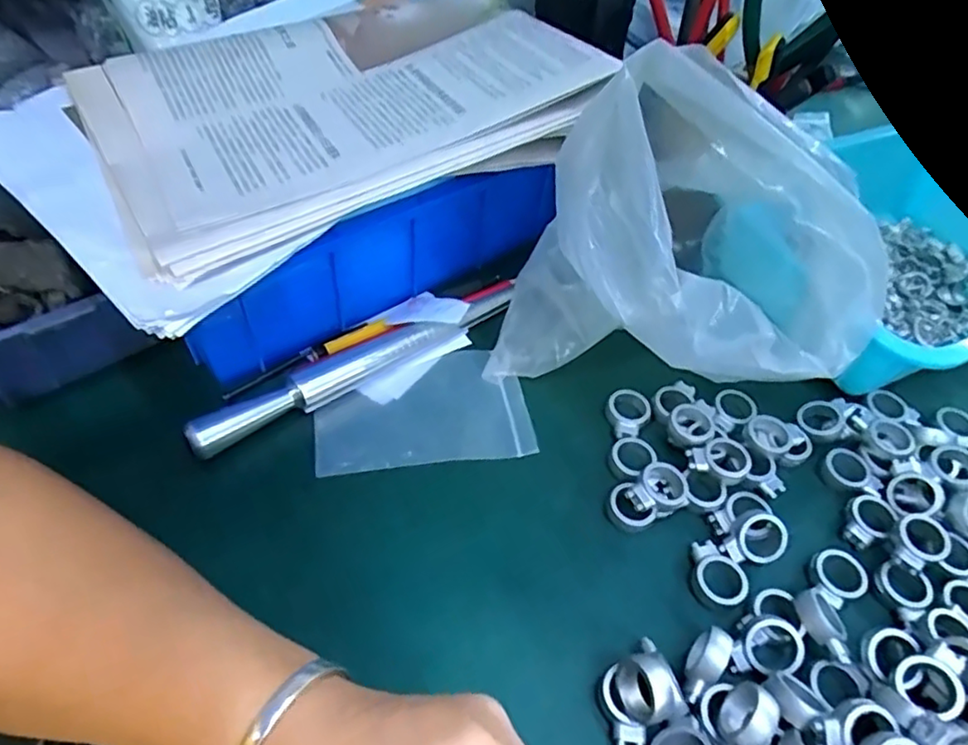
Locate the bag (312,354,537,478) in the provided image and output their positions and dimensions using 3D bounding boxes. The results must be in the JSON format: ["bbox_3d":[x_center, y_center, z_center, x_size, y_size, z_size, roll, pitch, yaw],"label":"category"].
[{"bbox_3d":[-0.037,0.022,0.375,0.122,0.006,0.076,-5,50,-11],"label":"bag"}]

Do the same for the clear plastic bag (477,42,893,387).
[{"bbox_3d":[0.105,-0.057,0.337,0.177,0.173,0.122,-7,53,-10],"label":"clear plastic bag"}]

